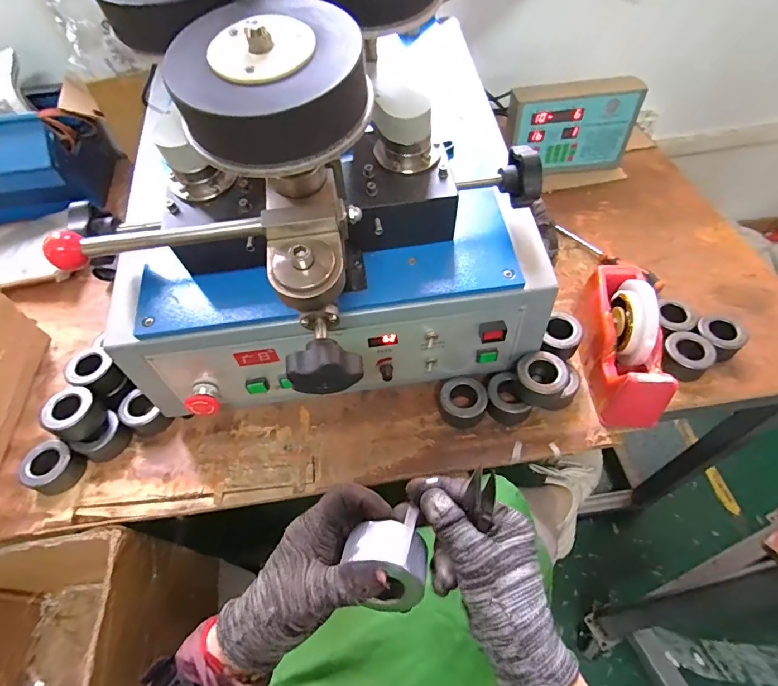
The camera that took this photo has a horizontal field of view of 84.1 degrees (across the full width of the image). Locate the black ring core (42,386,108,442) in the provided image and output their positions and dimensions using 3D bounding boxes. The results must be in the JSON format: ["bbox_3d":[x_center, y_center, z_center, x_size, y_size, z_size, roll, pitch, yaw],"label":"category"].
[{"bbox_3d":[-0.408,0.090,0.557,0.056,0.041,0.061,-2,55,3],"label":"black ring core"}]

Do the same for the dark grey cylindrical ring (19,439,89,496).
[{"bbox_3d":[-0.429,0.158,0.551,0.059,0.041,0.060,-2,55,3],"label":"dark grey cylindrical ring"}]

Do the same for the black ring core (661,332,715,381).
[{"bbox_3d":[0.408,0.019,0.596,0.060,0.050,0.049,33,63,24],"label":"black ring core"}]

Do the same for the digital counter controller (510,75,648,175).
[{"bbox_3d":[0.342,-0.405,0.824,0.227,0.162,0.054,-5,55,0],"label":"digital counter controller"}]

